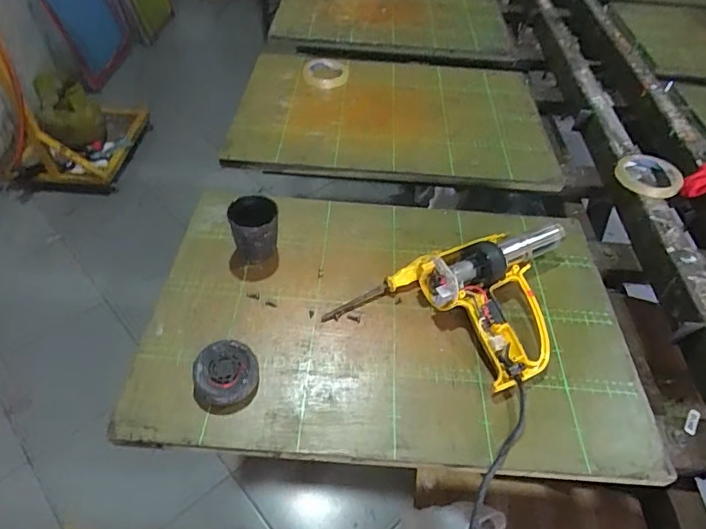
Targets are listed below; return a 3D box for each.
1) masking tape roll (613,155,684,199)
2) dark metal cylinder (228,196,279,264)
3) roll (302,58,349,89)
[{"bbox_3d":[0.474,-0.145,0.770,0.096,0.029,0.098,3,49,-3],"label":"masking tape roll"},{"bbox_3d":[-0.135,-0.049,0.656,0.064,0.076,0.070,-11,51,-15],"label":"dark metal cylinder"},{"bbox_3d":[-0.058,-0.403,1.011,0.093,0.019,0.093,2,48,-2],"label":"roll"}]

